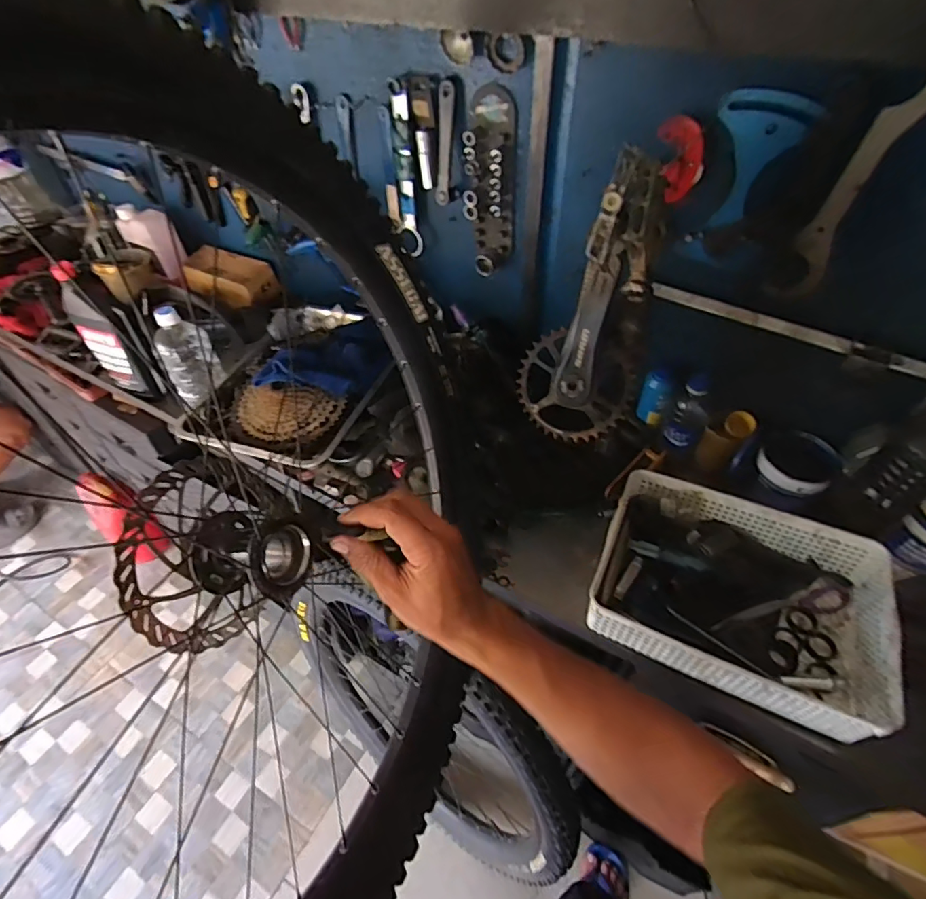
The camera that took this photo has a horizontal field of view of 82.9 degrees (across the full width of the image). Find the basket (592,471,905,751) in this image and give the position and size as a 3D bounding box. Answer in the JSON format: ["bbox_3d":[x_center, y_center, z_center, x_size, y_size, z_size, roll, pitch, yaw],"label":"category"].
[{"bbox_3d":[0.347,0.182,0.682,0.329,0.083,0.252,21,52,20],"label":"basket"}]

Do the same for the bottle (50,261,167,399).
[{"bbox_3d":[-0.639,-0.201,0.947,0.110,0.237,0.060,27,54,24],"label":"bottle"}]

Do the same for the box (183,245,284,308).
[{"bbox_3d":[-0.544,-0.400,1.212,0.225,0.076,0.098,20,52,19],"label":"box"}]

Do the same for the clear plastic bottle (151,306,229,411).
[{"bbox_3d":[-0.473,-0.157,0.904,0.092,0.168,0.082,-28,53,-21],"label":"clear plastic bottle"}]

